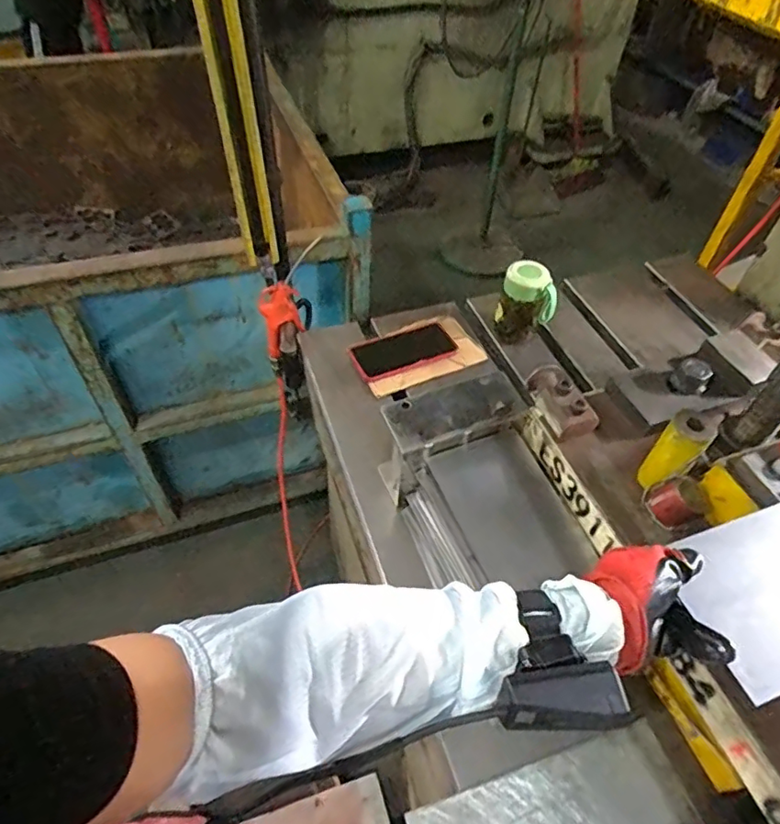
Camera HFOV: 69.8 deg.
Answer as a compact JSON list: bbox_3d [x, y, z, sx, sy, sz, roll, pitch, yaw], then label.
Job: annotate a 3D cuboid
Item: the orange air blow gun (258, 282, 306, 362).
[{"bbox_3d":[-0.180,-0.156,0.941,0.072,0.139,0.025,-20,54,-20],"label":"orange air blow gun"}]

